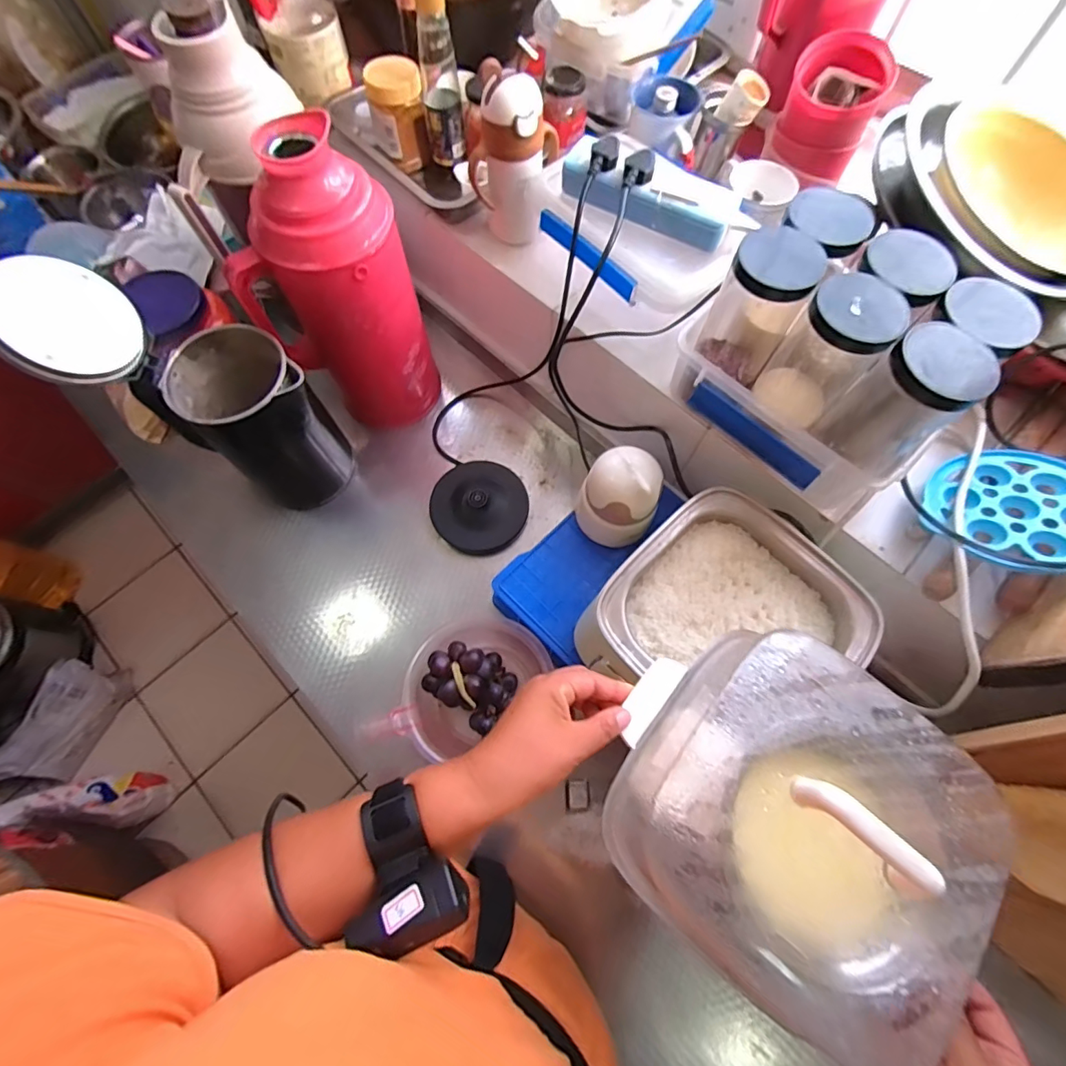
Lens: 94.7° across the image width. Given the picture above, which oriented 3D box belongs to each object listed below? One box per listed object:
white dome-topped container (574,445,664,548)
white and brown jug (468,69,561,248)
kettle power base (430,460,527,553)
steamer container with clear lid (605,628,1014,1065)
[{"bbox_3d":[0.103,-0.045,0.578,0.087,0.113,0.086,0,69,0],"label":"white dome-topped container"},{"bbox_3d":[-0.023,-0.440,0.584,0.086,0.163,0.088,12,69,4],"label":"white and brown jug"},{"bbox_3d":[-0.075,-0.043,0.709,0.131,0.049,0.135,0,69,0],"label":"kettle power base"},{"bbox_3d":[0.179,0.187,0.330,0.233,0.093,0.208,37,73,13],"label":"steamer container with clear lid"}]

